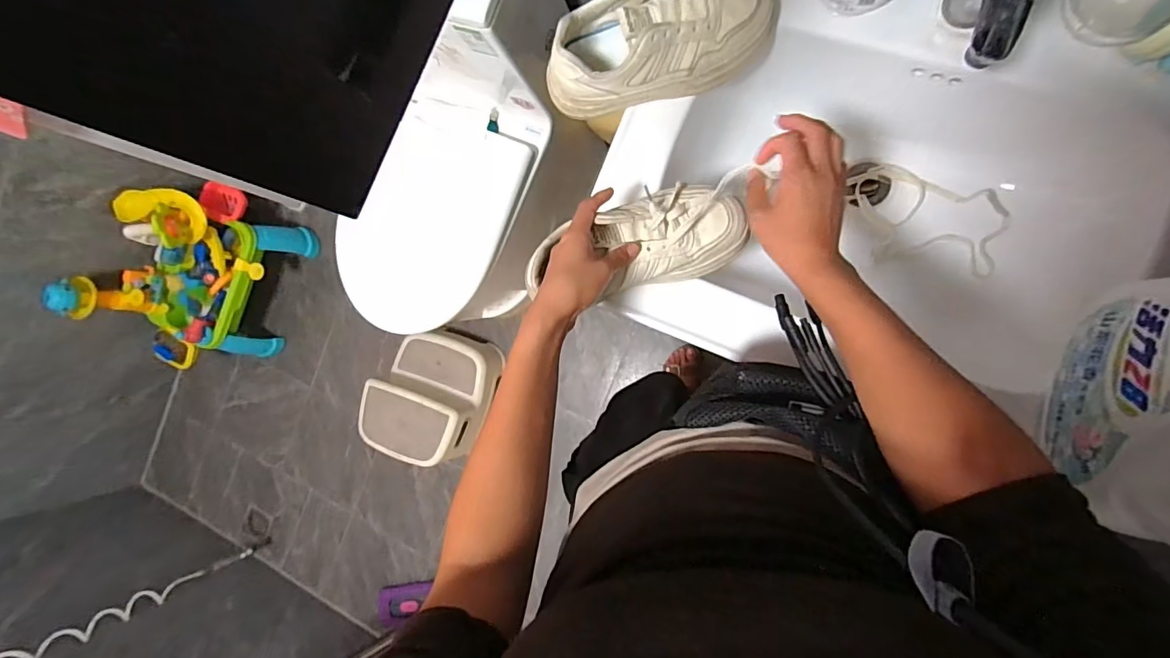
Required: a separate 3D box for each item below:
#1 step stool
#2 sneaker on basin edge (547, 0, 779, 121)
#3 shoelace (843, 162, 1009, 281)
[{"bbox_3d":[-0.411,0.173,1.346,0.258,0.199,0.335,17,93,12],"label":"step stool"},{"bbox_3d":[0.080,-0.298,0.521,0.248,0.091,0.086,-16,86,12],"label":"sneaker on basin edge"},{"bbox_3d":[0.425,-0.141,0.632,0.173,0.041,0.122,14,92,9],"label":"shoelace"}]

